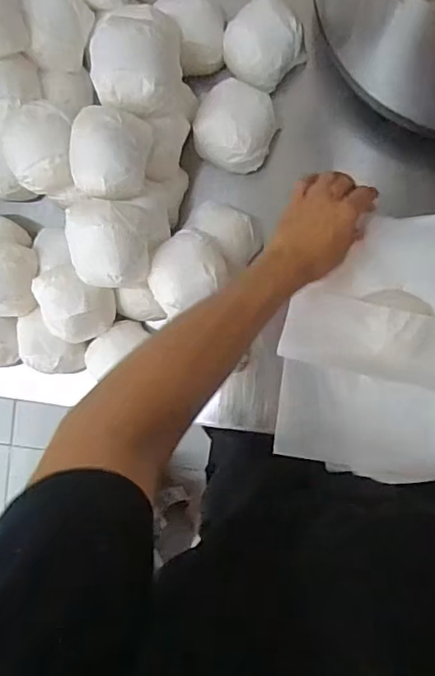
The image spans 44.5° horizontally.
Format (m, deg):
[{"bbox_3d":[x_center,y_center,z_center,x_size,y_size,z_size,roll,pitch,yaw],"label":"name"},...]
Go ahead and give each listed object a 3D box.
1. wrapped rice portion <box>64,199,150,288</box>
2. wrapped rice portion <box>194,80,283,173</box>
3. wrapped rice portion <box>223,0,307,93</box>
[{"bbox_3d":[-0.108,-0.095,0.525,0.067,0.045,0.086,12,119,24],"label":"wrapped rice portion"},{"bbox_3d":[0.017,-0.228,0.573,0.081,0.051,0.081,27,93,9],"label":"wrapped rice portion"},{"bbox_3d":[0.050,-0.320,0.580,0.081,0.050,0.076,0,89,10],"label":"wrapped rice portion"}]

